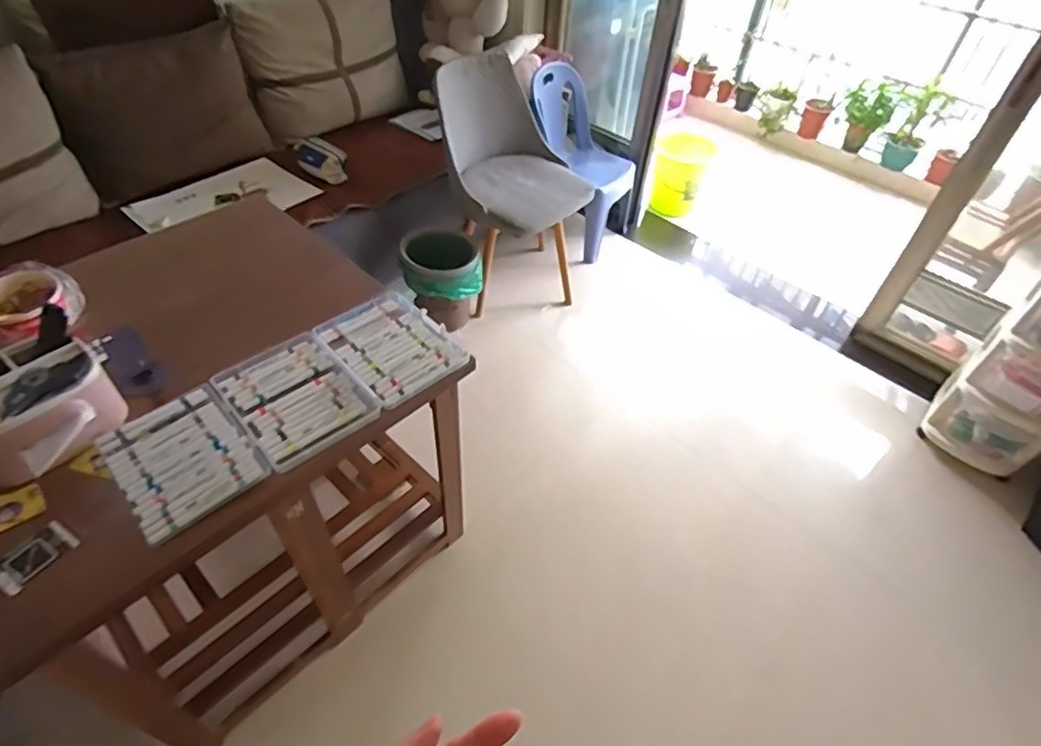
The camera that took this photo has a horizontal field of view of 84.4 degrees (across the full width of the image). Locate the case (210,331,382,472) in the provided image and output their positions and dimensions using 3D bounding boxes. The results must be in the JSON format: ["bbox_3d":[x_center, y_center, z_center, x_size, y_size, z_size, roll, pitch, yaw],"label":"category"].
[{"bbox_3d":[-0.386,0.036,0.981,0.195,0.020,0.254,-33,57,-29],"label":"case"}]

